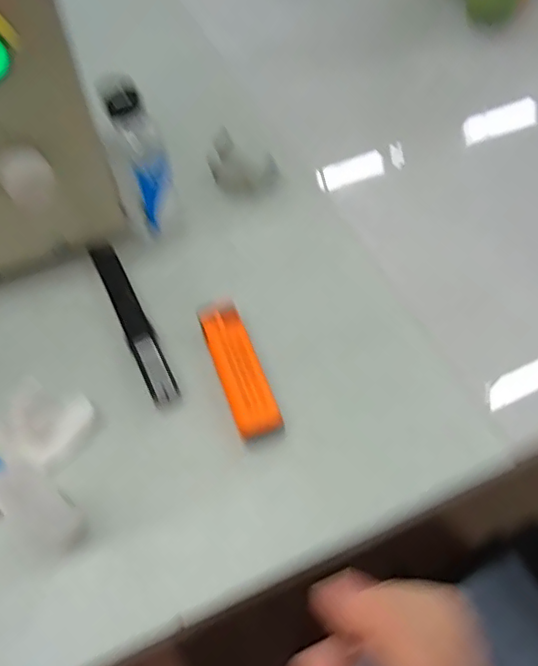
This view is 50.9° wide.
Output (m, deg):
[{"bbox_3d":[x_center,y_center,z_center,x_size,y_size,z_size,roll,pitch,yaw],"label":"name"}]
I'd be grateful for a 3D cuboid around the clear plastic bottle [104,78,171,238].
[{"bbox_3d":[-0.075,-0.101,0.341,0.027,0.092,0.024,-12,56,-9],"label":"clear plastic bottle"}]

